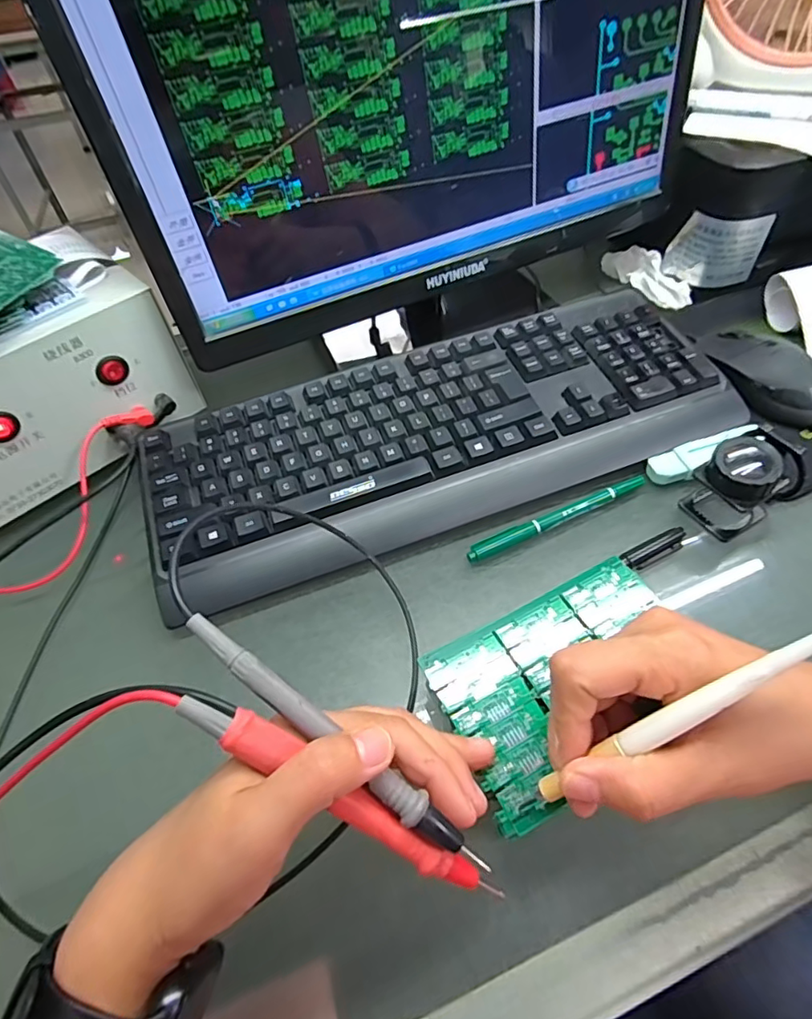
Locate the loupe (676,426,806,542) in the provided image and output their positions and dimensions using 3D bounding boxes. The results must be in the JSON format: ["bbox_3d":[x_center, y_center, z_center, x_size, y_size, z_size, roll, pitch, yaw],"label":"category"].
[{"bbox_3d":[0.222,-0.020,0.349,0.066,0.057,0.044,-26,57,-14],"label":"loupe"}]

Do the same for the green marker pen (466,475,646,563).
[{"bbox_3d":[0.106,0.004,0.371,0.142,0.011,0.013,-21,56,-11],"label":"green marker pen"}]

